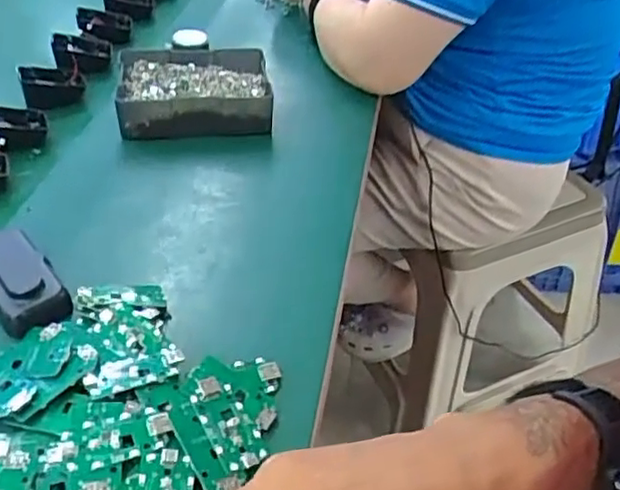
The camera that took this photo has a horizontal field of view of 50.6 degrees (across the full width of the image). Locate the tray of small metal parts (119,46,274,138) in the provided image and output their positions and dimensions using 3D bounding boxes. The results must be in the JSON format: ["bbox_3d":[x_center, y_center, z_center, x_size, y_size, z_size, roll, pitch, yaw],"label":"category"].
[{"bbox_3d":[-0.123,-0.169,0.714,0.163,0.036,0.129,-2,42,-2],"label":"tray of small metal parts"}]

